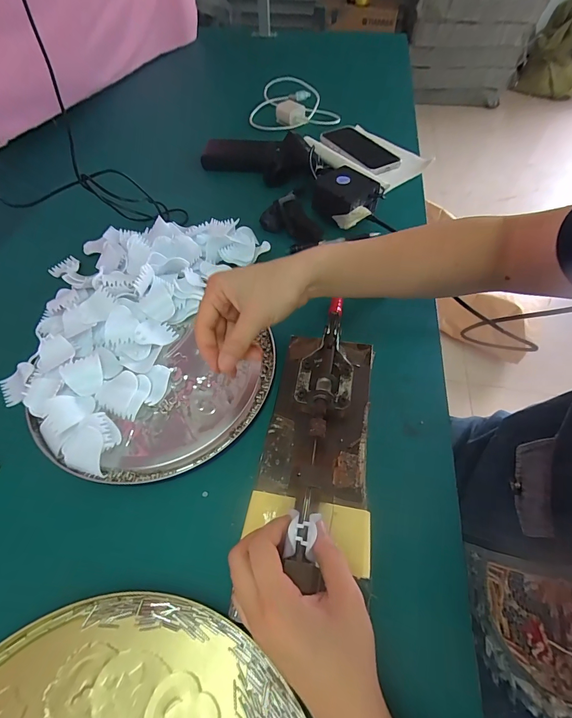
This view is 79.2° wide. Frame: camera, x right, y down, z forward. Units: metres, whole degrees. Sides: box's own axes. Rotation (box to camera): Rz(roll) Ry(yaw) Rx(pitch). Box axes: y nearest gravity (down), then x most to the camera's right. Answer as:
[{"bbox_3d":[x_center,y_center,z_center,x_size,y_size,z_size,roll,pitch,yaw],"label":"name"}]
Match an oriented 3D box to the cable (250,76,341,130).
[{"bbox_3d":[0.008,-0.584,0.787,0.190,0.033,0.220,-7,56,-4],"label":"cable"}]

